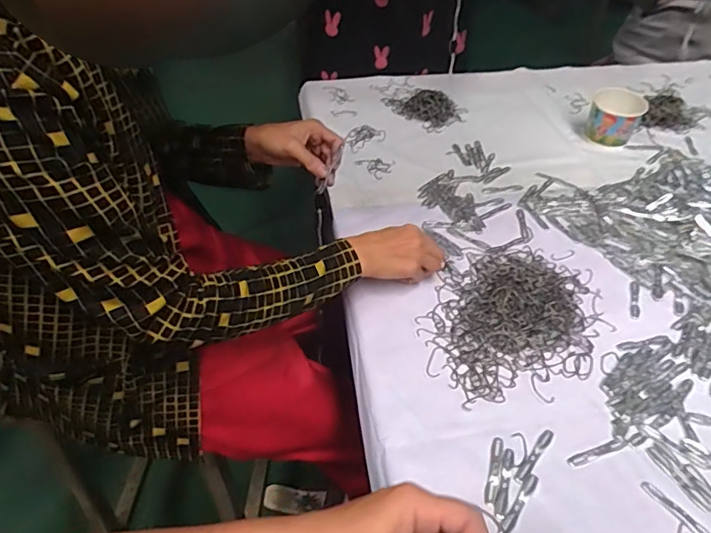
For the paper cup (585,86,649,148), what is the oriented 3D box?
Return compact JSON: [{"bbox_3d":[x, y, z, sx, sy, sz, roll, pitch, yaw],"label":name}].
[{"bbox_3d":[0.469,-0.268,0.943,0.084,0.080,0.088,16,46,15],"label":"paper cup"}]

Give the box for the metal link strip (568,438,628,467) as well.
[{"bbox_3d":[0.246,0.188,0.526,0.068,0.004,0.011,-13,46,-14],"label":"metal link strip"}]

